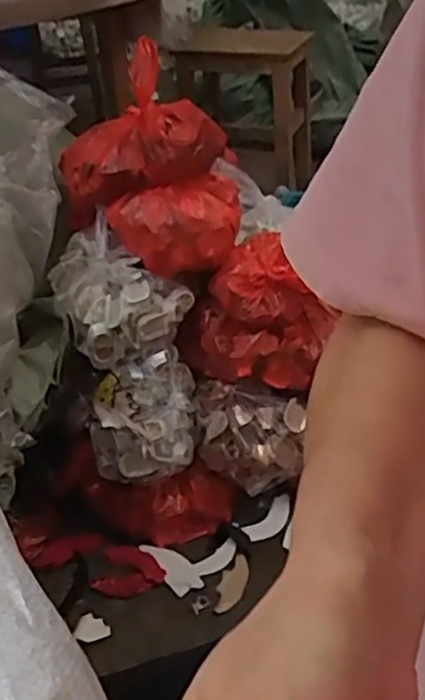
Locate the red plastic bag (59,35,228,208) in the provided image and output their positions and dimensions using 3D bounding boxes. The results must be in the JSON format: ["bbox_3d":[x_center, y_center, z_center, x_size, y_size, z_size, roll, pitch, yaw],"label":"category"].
[{"bbox_3d":[-0.112,-0.359,1.147,0.248,0.196,0.194,-28,45,-30],"label":"red plastic bag"}]

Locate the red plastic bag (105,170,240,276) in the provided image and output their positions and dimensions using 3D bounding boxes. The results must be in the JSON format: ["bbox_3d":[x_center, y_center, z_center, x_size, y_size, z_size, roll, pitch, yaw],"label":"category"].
[{"bbox_3d":[-0.049,-0.206,1.130,0.219,0.104,0.128,-11,39,-11],"label":"red plastic bag"}]

